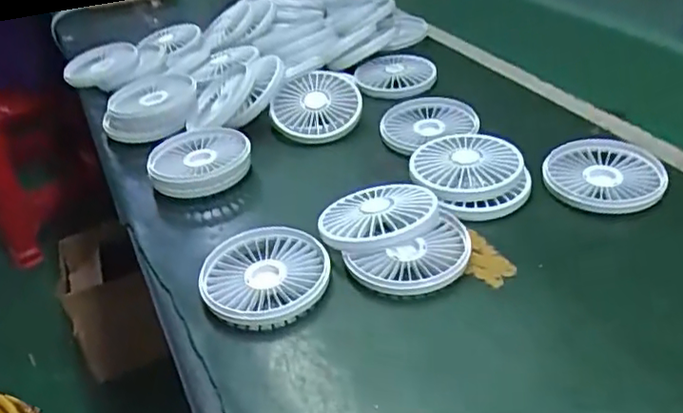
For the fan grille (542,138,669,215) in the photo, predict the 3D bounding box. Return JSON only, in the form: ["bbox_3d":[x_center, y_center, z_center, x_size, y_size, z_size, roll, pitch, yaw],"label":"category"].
[{"bbox_3d":[0.217,-0.029,0.503,0.086,0.023,0.083,-5,35,3],"label":"fan grille"}]

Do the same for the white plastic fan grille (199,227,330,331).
[{"bbox_3d":[-0.053,0.049,0.424,0.083,0.022,0.081,-5,35,3],"label":"white plastic fan grille"}]

